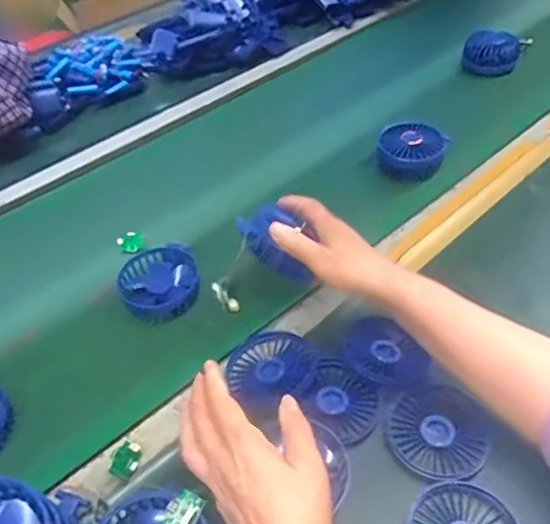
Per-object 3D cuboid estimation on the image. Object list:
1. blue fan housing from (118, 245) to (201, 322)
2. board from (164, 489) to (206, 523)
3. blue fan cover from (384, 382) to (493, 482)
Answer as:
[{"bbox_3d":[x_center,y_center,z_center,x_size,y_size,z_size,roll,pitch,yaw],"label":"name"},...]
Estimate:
[{"bbox_3d":[-0.128,0.022,0.638,0.087,0.028,0.094,-3,43,3],"label":"blue fan housing"},{"bbox_3d":[-0.068,0.185,0.422,0.028,0.009,0.031,8,51,39],"label":"board"},{"bbox_3d":[0.147,0.149,0.511,0.086,0.005,0.096,23,50,27],"label":"blue fan cover"}]

